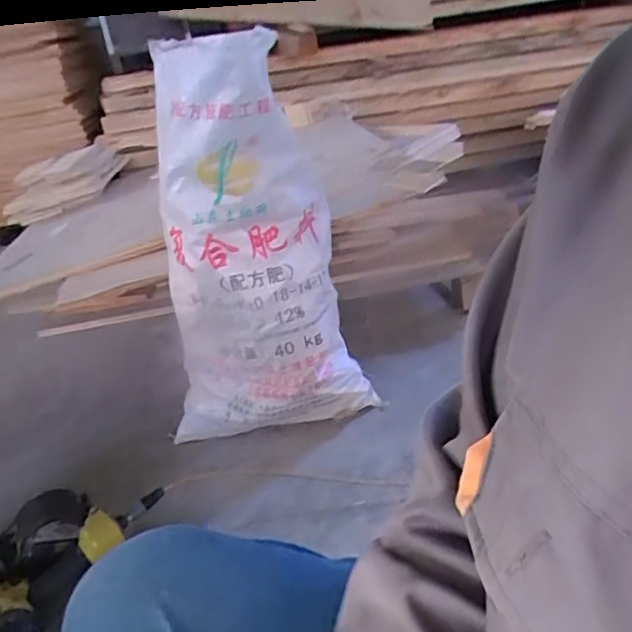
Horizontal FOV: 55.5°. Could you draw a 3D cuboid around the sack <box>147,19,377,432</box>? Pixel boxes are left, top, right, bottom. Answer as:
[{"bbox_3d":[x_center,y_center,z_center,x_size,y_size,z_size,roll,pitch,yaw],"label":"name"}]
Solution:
[{"bbox_3d":[-0.128,-0.108,1.220,0.412,0.792,0.211,-14,27,-11],"label":"sack"}]

